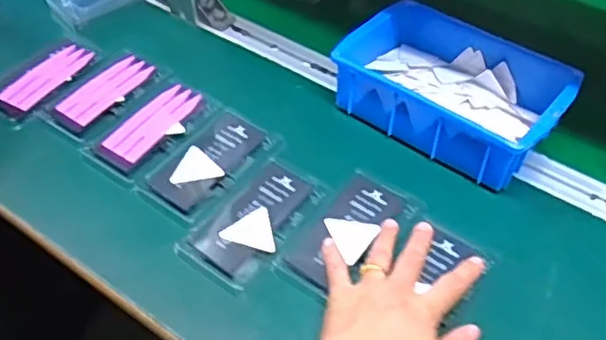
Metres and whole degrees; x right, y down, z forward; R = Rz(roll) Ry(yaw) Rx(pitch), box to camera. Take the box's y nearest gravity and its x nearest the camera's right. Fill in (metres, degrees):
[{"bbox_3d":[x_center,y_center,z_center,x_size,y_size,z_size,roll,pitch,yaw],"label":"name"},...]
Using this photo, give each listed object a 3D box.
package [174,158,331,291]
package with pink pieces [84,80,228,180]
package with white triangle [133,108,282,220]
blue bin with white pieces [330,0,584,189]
[{"bbox_3d":[-0.041,0.042,0.548,0.069,0.014,0.125,31,55,24],"label":"package"},{"bbox_3d":[-0.141,-0.041,0.610,0.071,0.006,0.122,32,55,25],"label":"package with pink pieces"},{"bbox_3d":[-0.085,-0.007,0.583,0.069,0.004,0.123,33,56,26],"label":"package with white triangle"},{"bbox_3d":[0.141,-0.080,0.611,0.206,0.061,0.136,31,55,24],"label":"blue bin with white pieces"}]

